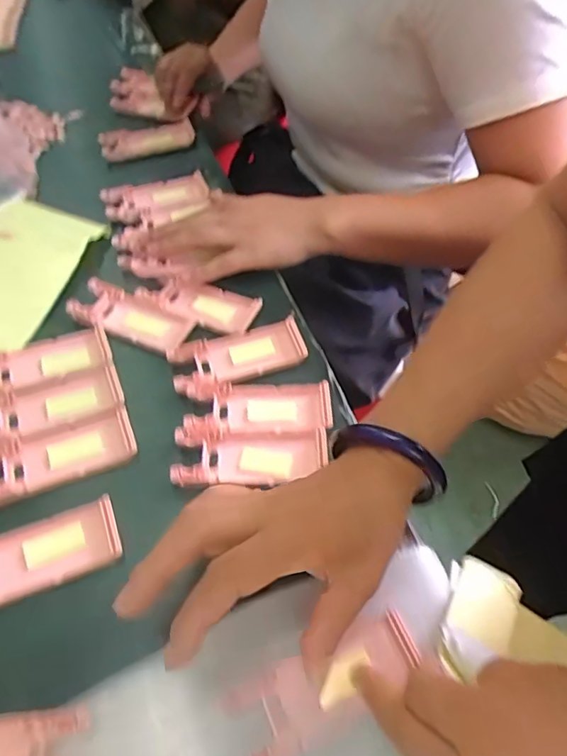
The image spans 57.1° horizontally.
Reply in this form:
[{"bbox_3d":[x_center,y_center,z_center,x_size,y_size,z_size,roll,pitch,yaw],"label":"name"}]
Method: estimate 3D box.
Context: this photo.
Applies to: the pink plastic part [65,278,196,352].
[{"bbox_3d":[-0.127,-0.053,0.437,0.100,0.016,0.039,17,54,11],"label":"pink plastic part"}]

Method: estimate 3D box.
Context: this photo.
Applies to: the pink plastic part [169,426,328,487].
[{"bbox_3d":[-0.023,0.054,0.360,0.103,0.010,0.041,0,52,-2],"label":"pink plastic part"}]

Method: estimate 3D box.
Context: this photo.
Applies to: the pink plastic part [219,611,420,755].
[{"bbox_3d":[0.024,0.160,0.273,0.106,0.010,0.039,-16,54,-25],"label":"pink plastic part"}]

